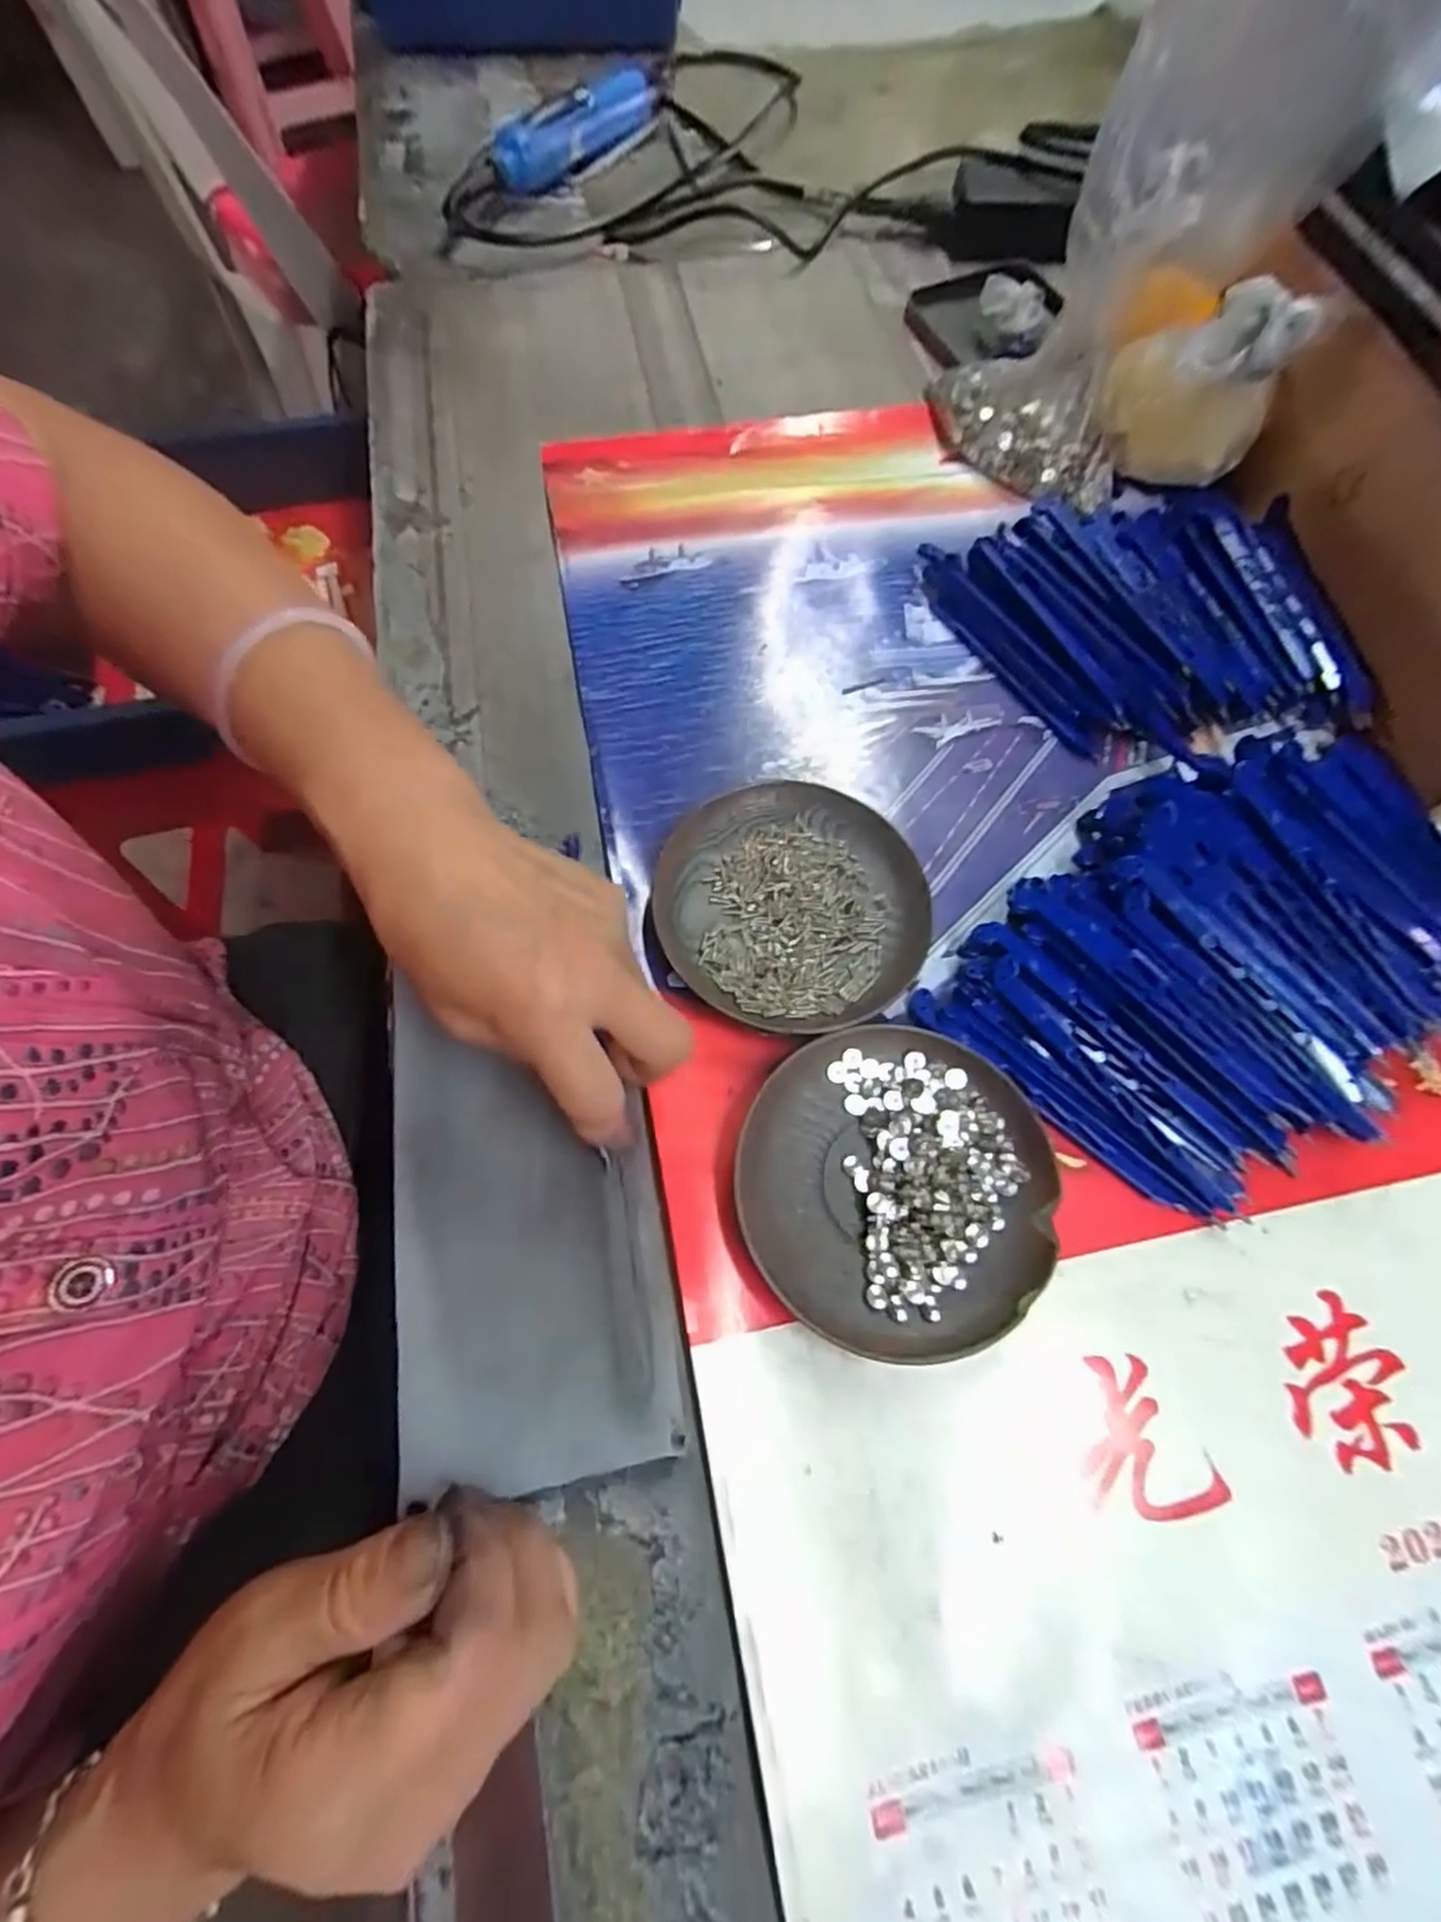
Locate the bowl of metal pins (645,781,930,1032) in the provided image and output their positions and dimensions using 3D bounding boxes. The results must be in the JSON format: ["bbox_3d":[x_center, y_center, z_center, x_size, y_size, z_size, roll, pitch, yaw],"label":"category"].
[{"bbox_3d":[0.032,-0.023,0.319,0.116,0.016,0.112,1,67,-1],"label":"bowl of metal pins"}]

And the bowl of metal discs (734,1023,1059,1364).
[{"bbox_3d":[0.066,0.082,0.273,0.117,0.016,0.111,1,67,-1],"label":"bowl of metal discs"}]

